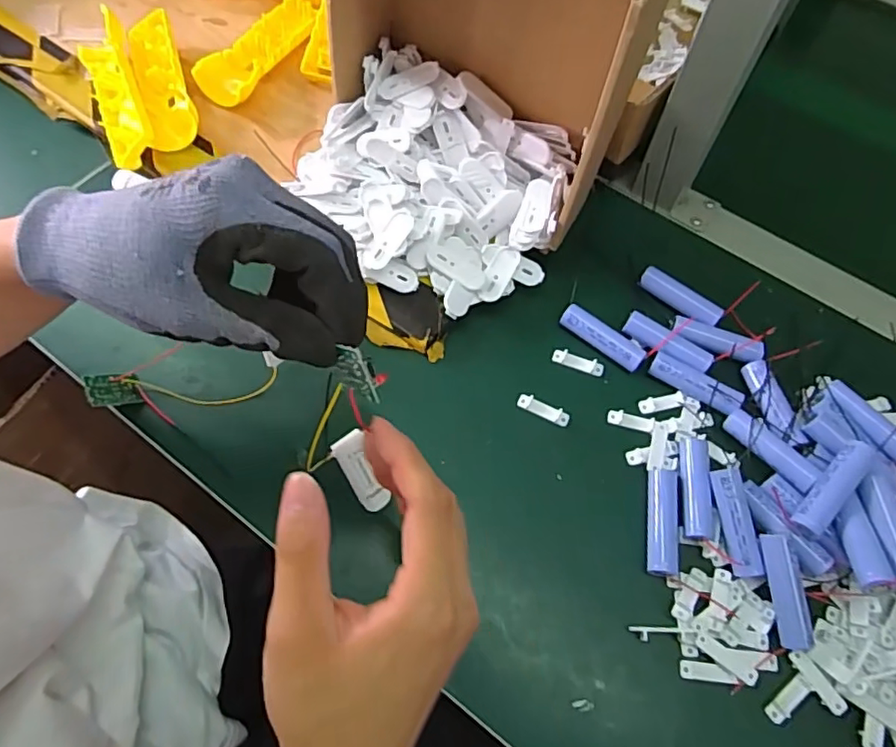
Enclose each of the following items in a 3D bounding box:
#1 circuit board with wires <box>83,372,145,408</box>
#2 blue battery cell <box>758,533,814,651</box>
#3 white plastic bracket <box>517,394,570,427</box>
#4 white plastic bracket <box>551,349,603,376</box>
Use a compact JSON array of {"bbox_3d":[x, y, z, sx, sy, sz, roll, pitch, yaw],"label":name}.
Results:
[{"bbox_3d":[-0.230,0.011,0.408,0.034,0.004,0.024,-5,70,-45],"label":"circuit board with wires"},{"bbox_3d":[0.200,0.128,0.352,0.015,0.012,0.063,-5,75,-5],"label":"blue battery cell"},{"bbox_3d":[0.067,0.025,0.417,0.039,0.004,0.010,25,65,10],"label":"white plastic bracket"},{"bbox_3d":[0.096,-0.009,0.437,0.038,0.004,0.012,20,64,8],"label":"white plastic bracket"}]

